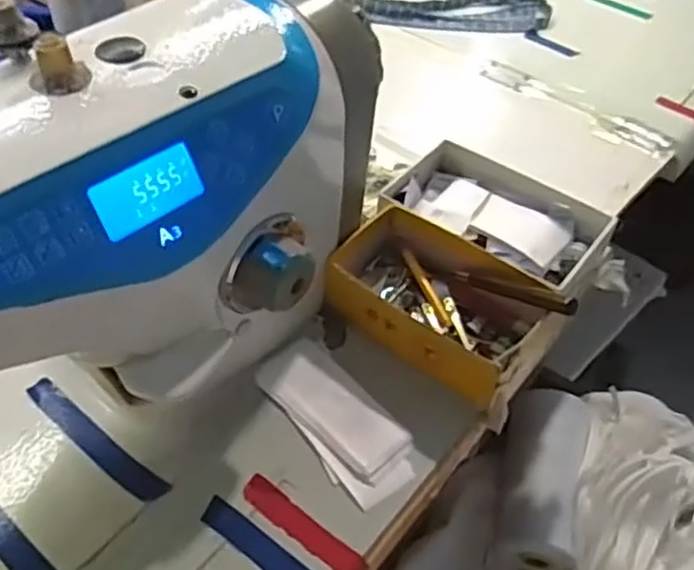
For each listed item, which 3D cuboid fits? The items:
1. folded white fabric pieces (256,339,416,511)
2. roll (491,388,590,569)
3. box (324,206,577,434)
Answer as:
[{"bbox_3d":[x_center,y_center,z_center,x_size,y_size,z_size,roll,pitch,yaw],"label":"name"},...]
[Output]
[{"bbox_3d":[-0.006,0.085,0.459,0.059,0.010,0.126,-26,53,-24],"label":"folded white fabric pieces"},{"bbox_3d":[0.190,0.185,0.669,0.074,0.063,0.184,14,48,9],"label":"roll"},{"bbox_3d":[0.068,0.010,0.491,0.161,0.046,0.100,31,53,24],"label":"box"}]

